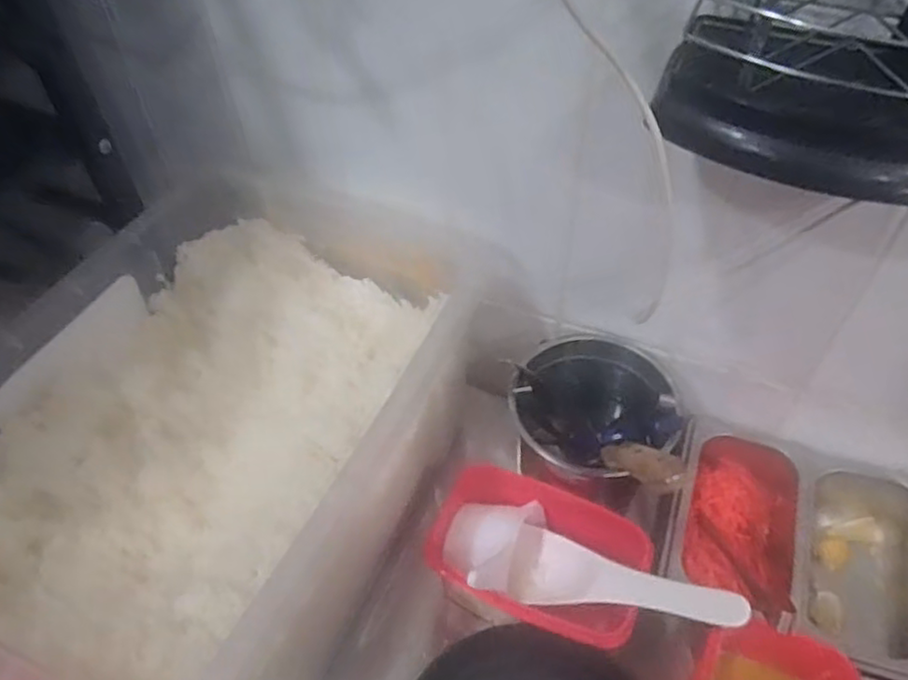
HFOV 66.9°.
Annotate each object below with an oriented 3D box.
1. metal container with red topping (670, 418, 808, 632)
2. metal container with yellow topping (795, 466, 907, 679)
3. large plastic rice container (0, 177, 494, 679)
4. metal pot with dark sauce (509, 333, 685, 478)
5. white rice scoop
[{"bbox_3d":[0.240,0.152,0.587,0.100,0.060,0.170,14,51,13],"label":"metal container with red topping"},{"bbox_3d":[0.325,0.190,0.560,0.099,0.082,0.165,17,52,14],"label":"metal container with yellow topping"},{"bbox_3d":[-0.180,0.082,0.540,0.288,0.201,0.423,18,52,16],"label":"large plastic rice container"},{"bbox_3d":[0.116,0.070,0.591,0.132,0.100,0.122,6,50,6],"label":"metal pot with dark sauce"},{"bbox_3d":[0.101,0.176,0.521,0.222,0.050,0.076,7,47,29],"label":"white rice scoop"}]

